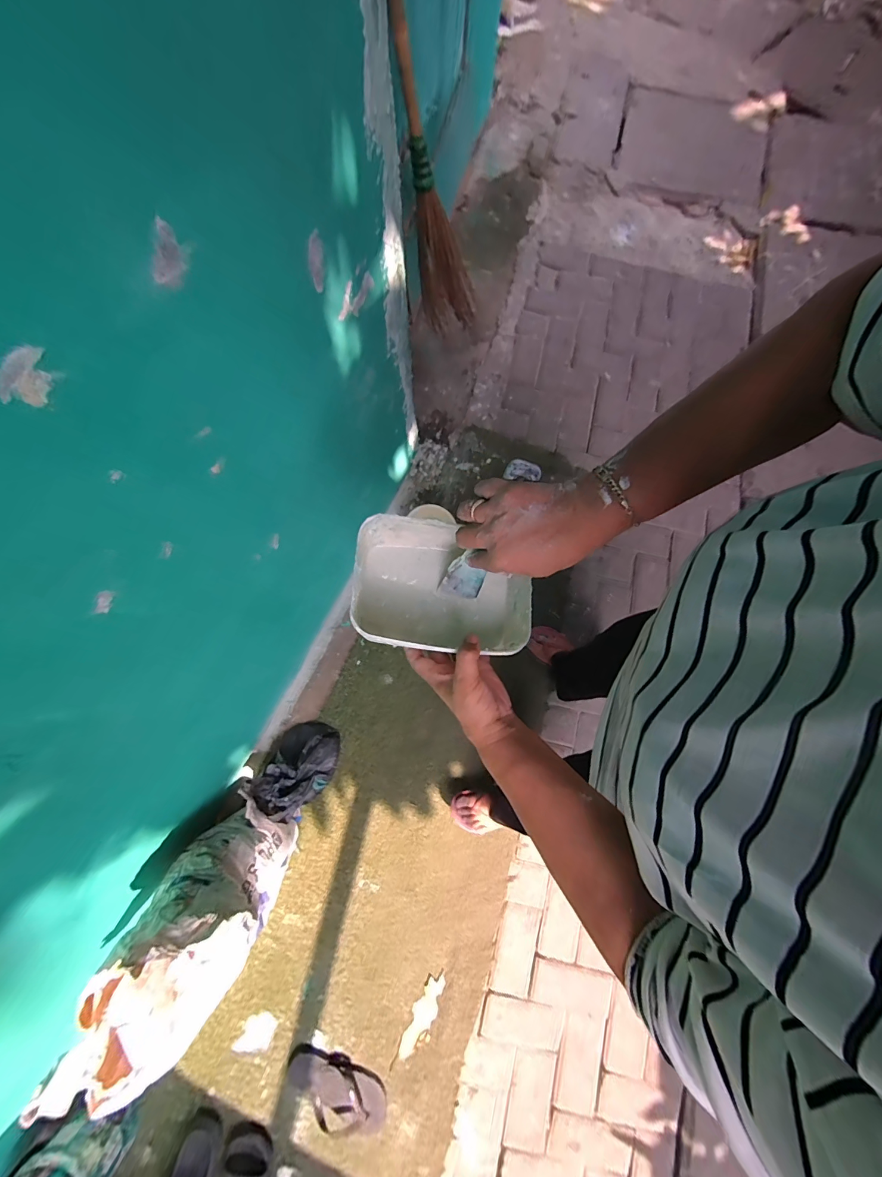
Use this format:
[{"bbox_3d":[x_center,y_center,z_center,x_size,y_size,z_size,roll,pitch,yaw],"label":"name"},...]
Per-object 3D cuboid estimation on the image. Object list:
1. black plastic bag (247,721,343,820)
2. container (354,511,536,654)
[{"bbox_3d":[-0.371,0.462,1.006,0.167,0.124,0.218,28,79,5],"label":"black plastic bag"},{"bbox_3d":[-0.003,0.004,0.458,0.200,0.078,0.143,7,78,0],"label":"container"}]

